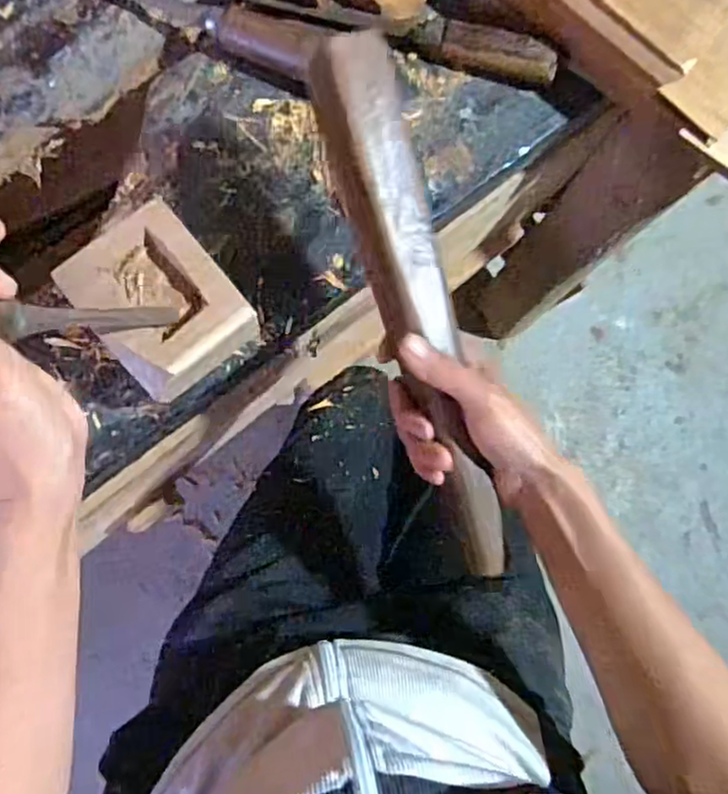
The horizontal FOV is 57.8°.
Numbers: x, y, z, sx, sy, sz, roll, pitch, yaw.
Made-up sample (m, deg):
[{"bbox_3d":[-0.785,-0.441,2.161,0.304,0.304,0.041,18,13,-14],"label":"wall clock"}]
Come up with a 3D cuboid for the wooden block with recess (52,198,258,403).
[{"bbox_3d":[-0.134,-0.061,0.441,0.085,0.061,0.101,-40,91,-9],"label":"wooden block with recess"}]

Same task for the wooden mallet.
[{"bbox_3d":[0.036,-0.045,0.403,0.044,0.030,0.324,-19,100,-9],"label":"wooden mallet"}]

